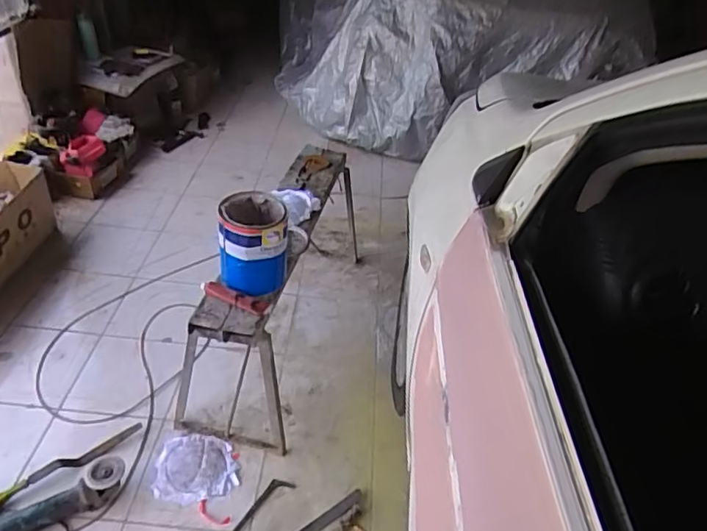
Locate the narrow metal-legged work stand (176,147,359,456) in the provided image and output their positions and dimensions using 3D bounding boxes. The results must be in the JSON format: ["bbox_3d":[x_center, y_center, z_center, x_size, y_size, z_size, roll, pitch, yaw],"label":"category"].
[{"bbox_3d":[-0.208,-0.013,1.881,0.291,0.478,1.113,10,36,8],"label":"narrow metal-legged work stand"}]

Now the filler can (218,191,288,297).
[{"bbox_3d":[-0.250,-0.049,1.409,0.165,0.214,0.174,4,37,-3],"label":"filler can"}]

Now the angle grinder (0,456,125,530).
[{"bbox_3d":[-0.708,0.558,1.357,0.304,0.105,0.090,-13,39,-23],"label":"angle grinder"}]

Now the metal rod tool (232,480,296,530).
[{"bbox_3d":[-0.252,0.628,1.414,0.052,0.008,0.256,25,40,26],"label":"metal rod tool"}]

